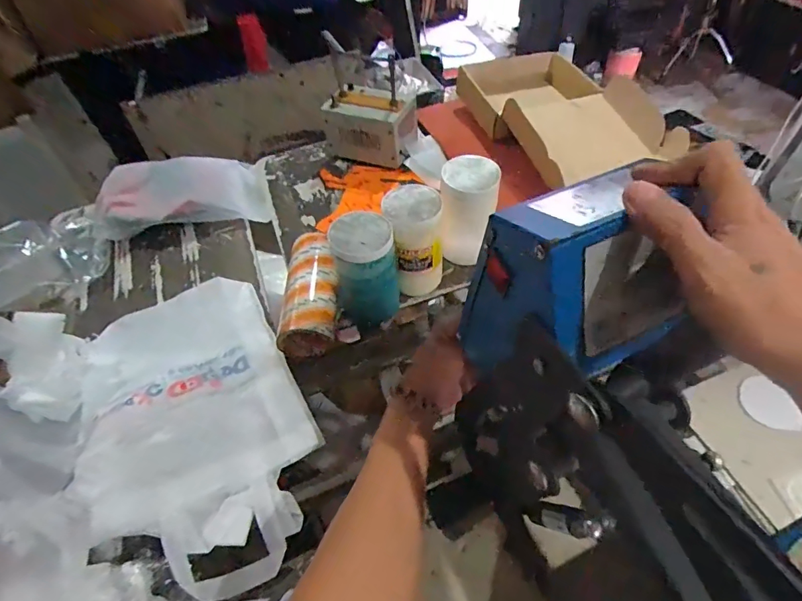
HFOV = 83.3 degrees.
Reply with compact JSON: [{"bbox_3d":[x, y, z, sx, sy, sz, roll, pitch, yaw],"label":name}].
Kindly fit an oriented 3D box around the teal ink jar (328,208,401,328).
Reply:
[{"bbox_3d":[-0.052,-0.046,0.699,0.092,0.160,0.098,-2,51,3],"label":"teal ink jar"}]

